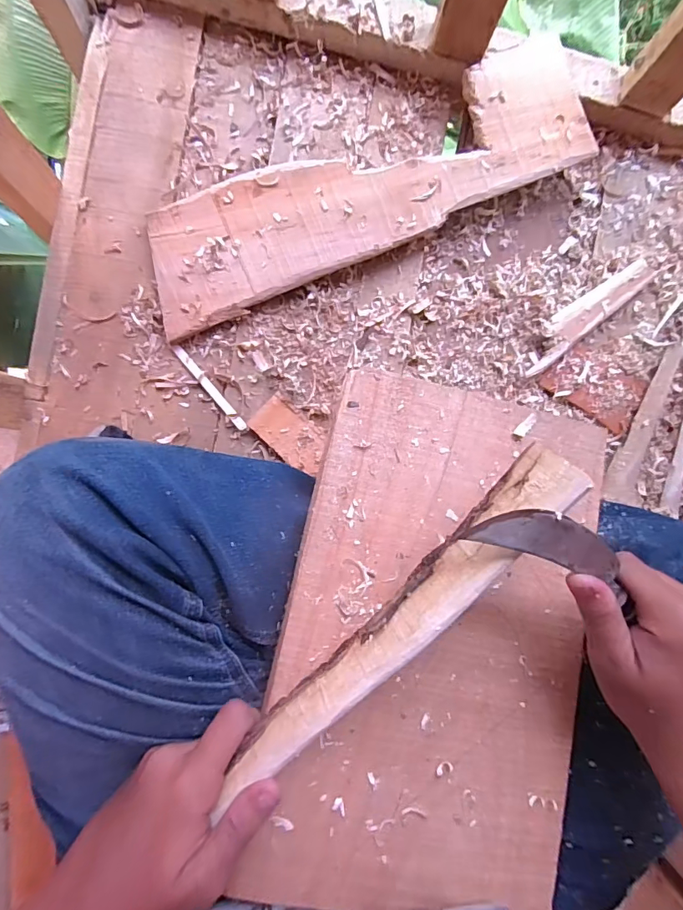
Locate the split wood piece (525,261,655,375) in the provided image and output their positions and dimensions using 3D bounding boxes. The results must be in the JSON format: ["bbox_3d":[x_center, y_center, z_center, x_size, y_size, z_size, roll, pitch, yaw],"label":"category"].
[{"bbox_3d":[0.259,-0.150,0.496,0.171,0.018,0.035,-39,91,-4],"label":"split wood piece"}]

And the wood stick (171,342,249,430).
[{"bbox_3d":[-0.134,-0.068,0.475,0.010,0.005,0.109,-40,91,-4],"label":"wood stick"}]

